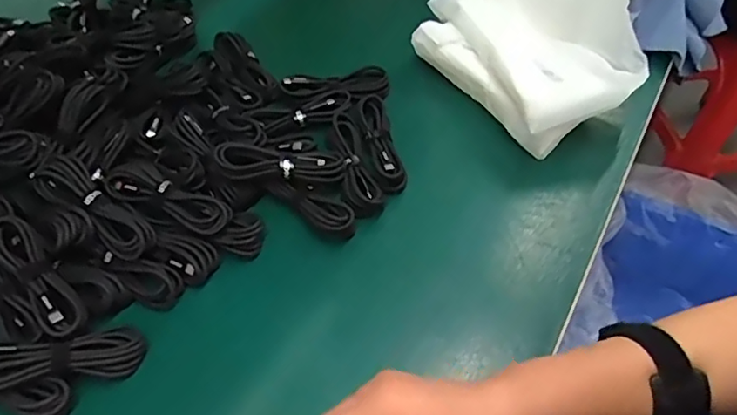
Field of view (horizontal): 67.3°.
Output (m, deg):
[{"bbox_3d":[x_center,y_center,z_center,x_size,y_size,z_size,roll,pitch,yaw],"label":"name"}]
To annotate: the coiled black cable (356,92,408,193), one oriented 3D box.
[{"bbox_3d":[0.011,-0.063,0.529,0.029,0.019,0.115,-10,53,-7],"label":"coiled black cable"}]

